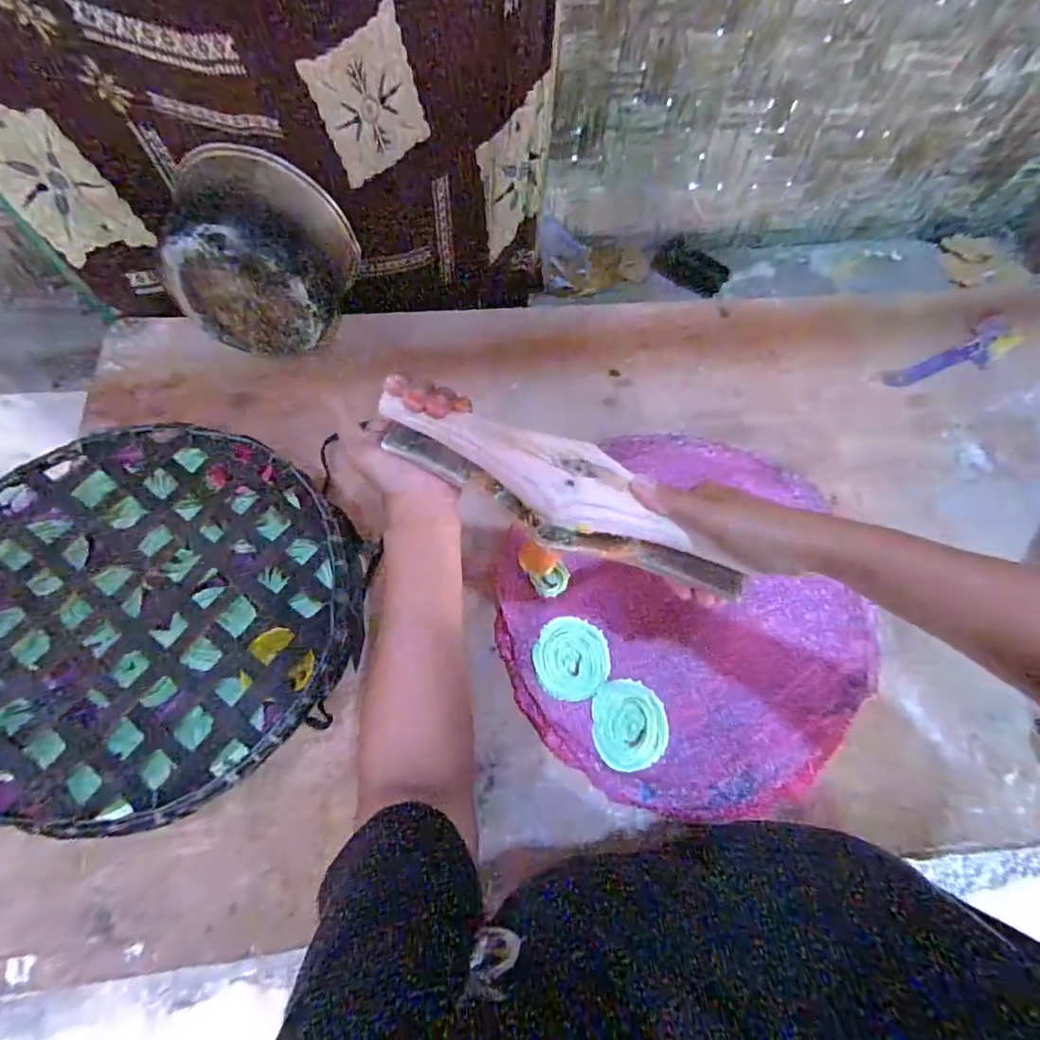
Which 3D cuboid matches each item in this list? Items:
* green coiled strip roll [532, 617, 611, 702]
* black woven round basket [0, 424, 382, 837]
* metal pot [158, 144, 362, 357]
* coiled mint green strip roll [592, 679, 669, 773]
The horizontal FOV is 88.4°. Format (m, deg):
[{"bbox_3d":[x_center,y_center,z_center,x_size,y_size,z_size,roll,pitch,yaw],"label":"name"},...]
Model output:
[{"bbox_3d":[0.049,0.131,0.507,0.070,0.005,0.075,1,67,-2],"label":"green coiled strip roll"},{"bbox_3d":[-0.336,0.078,0.486,0.362,0.050,0.341,1,67,-2],"label":"black woven round basket"},{"bbox_3d":[-0.283,-0.276,0.572,0.182,0.149,0.136,10,67,2],"label":"metal pot"},{"bbox_3d":[0.100,0.186,0.488,0.066,0.008,0.074,-3,68,-3],"label":"coiled mint green strip roll"}]

